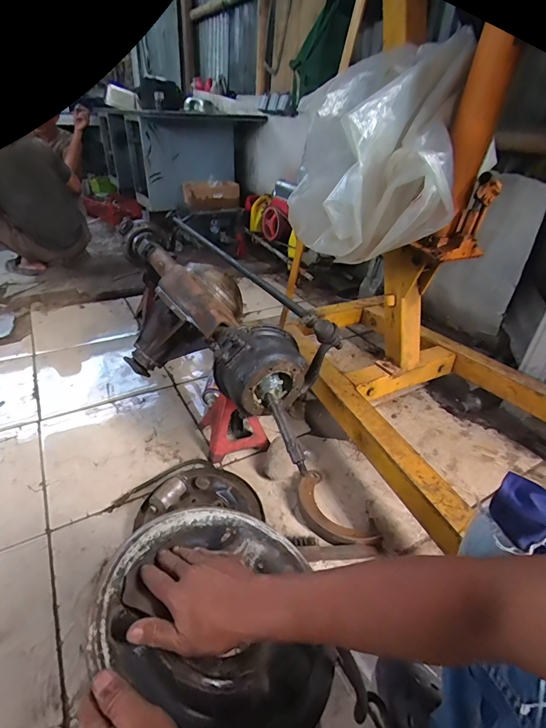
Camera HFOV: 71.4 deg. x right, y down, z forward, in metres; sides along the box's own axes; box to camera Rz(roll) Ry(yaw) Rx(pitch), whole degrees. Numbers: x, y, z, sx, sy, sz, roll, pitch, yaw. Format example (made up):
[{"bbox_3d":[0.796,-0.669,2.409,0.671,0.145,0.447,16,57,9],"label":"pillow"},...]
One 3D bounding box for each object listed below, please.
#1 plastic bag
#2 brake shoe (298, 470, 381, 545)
[{"bbox_3d":[0.201,-0.410,0.778,0.312,0.377,0.224,7,32,6],"label":"plastic bag"},{"bbox_3d":[0.130,0.346,0.895,0.110,0.038,0.235,-17,37,-29],"label":"brake shoe"}]

